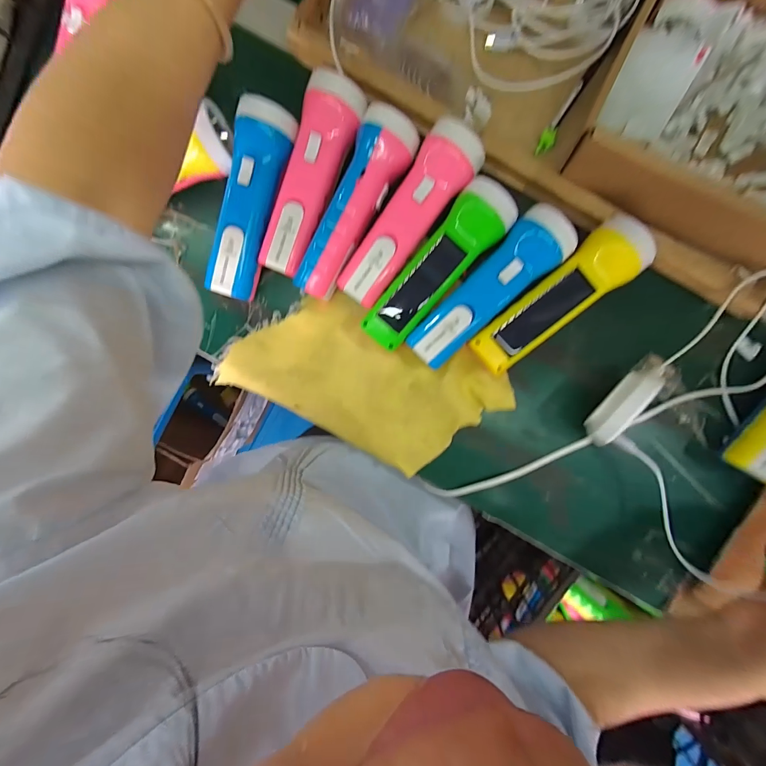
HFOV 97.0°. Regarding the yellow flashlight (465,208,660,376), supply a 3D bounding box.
[{"bbox_3d":[0.154,-0.073,0.306,0.166,0.038,0.050,-41,93,10],"label":"yellow flashlight"}]

